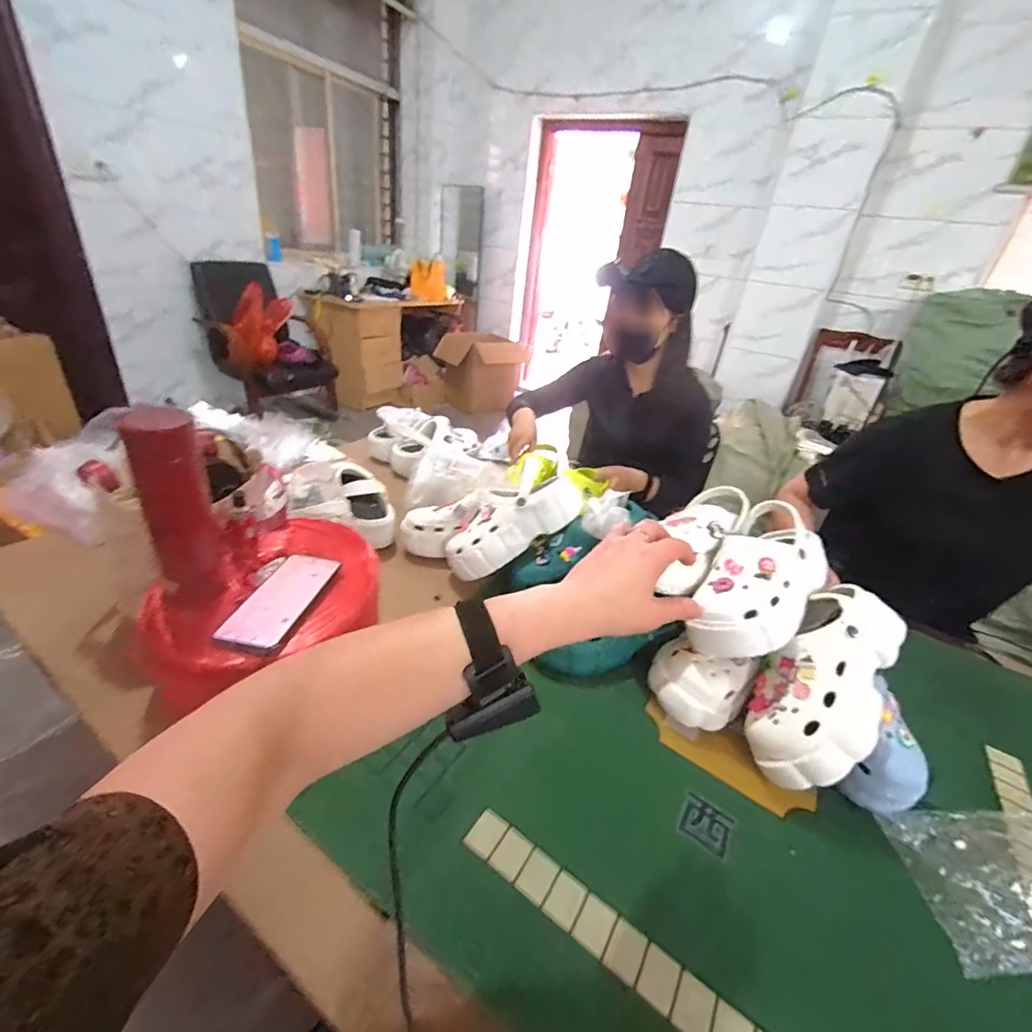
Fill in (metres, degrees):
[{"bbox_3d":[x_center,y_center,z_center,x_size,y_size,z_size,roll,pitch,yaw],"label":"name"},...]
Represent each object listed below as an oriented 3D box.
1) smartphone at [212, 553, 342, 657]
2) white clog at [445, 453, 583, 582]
[{"bbox_3d":[-0.279,0.096,0.571,0.076,0.016,0.164,10,30,4],"label":"smartphone"},{"bbox_3d":[-0.018,0.005,0.819,0.252,0.089,0.123,-36,34,6],"label":"white clog"}]

